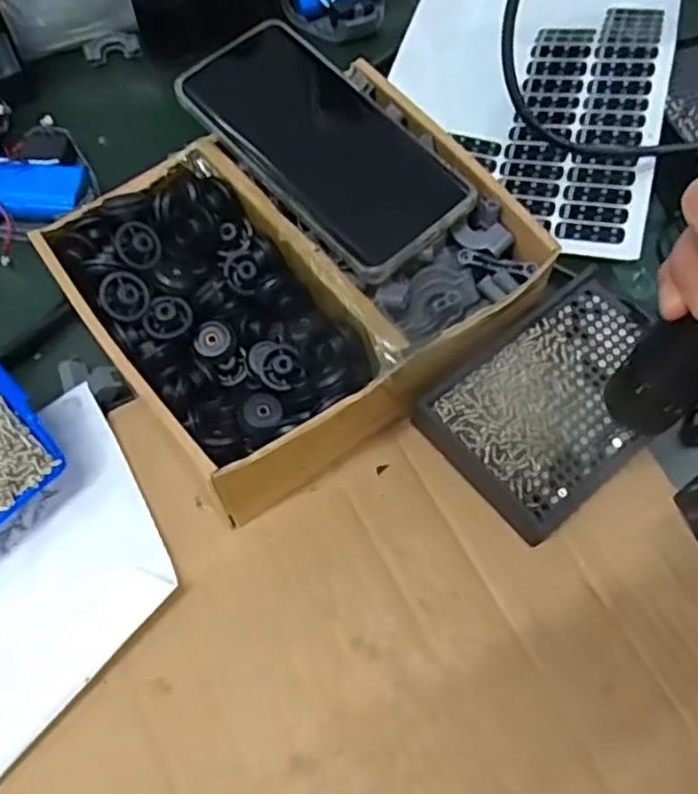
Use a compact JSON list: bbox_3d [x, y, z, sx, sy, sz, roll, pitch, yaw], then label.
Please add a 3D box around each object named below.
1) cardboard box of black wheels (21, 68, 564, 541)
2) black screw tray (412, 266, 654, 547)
[{"bbox_3d":[-0.026,-0.056,0.360,0.205,0.070,0.175,-35,68,-17],"label":"cardboard box of black wheels"},{"bbox_3d":[0.113,-0.001,0.362,0.139,0.019,0.087,-38,69,-18],"label":"black screw tray"}]

